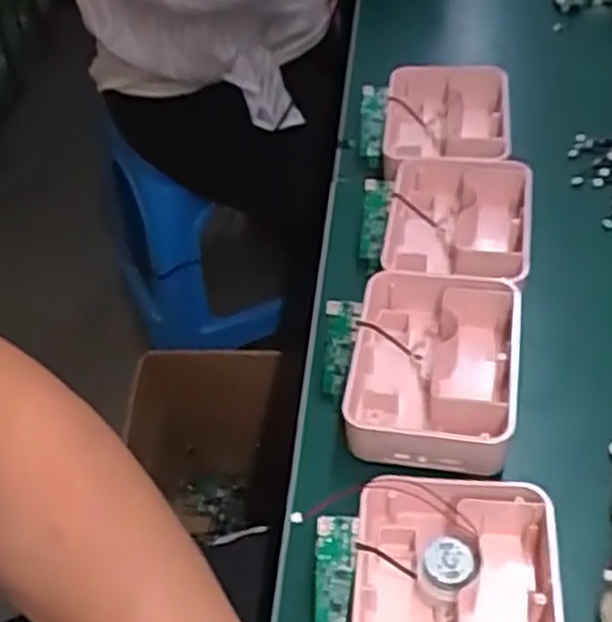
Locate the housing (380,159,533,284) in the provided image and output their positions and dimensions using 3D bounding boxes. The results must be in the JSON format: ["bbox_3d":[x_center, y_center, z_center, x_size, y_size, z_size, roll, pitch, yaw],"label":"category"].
[{"bbox_3d":[0.112,-0.053,0.600,0.104,0.056,0.128,6,48,10],"label":"housing"}]

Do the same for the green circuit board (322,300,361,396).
[{"bbox_3d":[0.021,0.024,0.528,0.023,0.062,0.011,9,5,14],"label":"green circuit board"}]

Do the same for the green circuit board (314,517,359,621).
[{"bbox_3d":[0.014,0.144,0.420,0.021,0.007,0.070,4,85,9],"label":"green circuit board"}]

